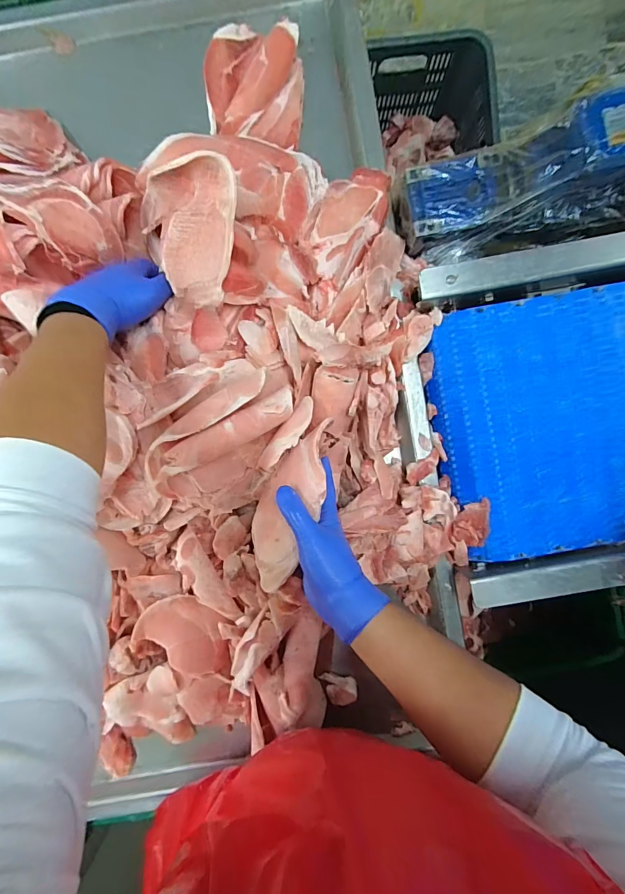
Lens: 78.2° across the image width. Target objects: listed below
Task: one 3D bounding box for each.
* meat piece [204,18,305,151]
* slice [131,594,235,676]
[{"bbox_3d":[-0.084,-0.516,0.538,0.143,0.047,0.163,5,92,1],"label":"meat piece"},{"bbox_3d":[-0.163,0.246,0.506,0.124,0.025,0.081,26,92,0],"label":"slice"}]

